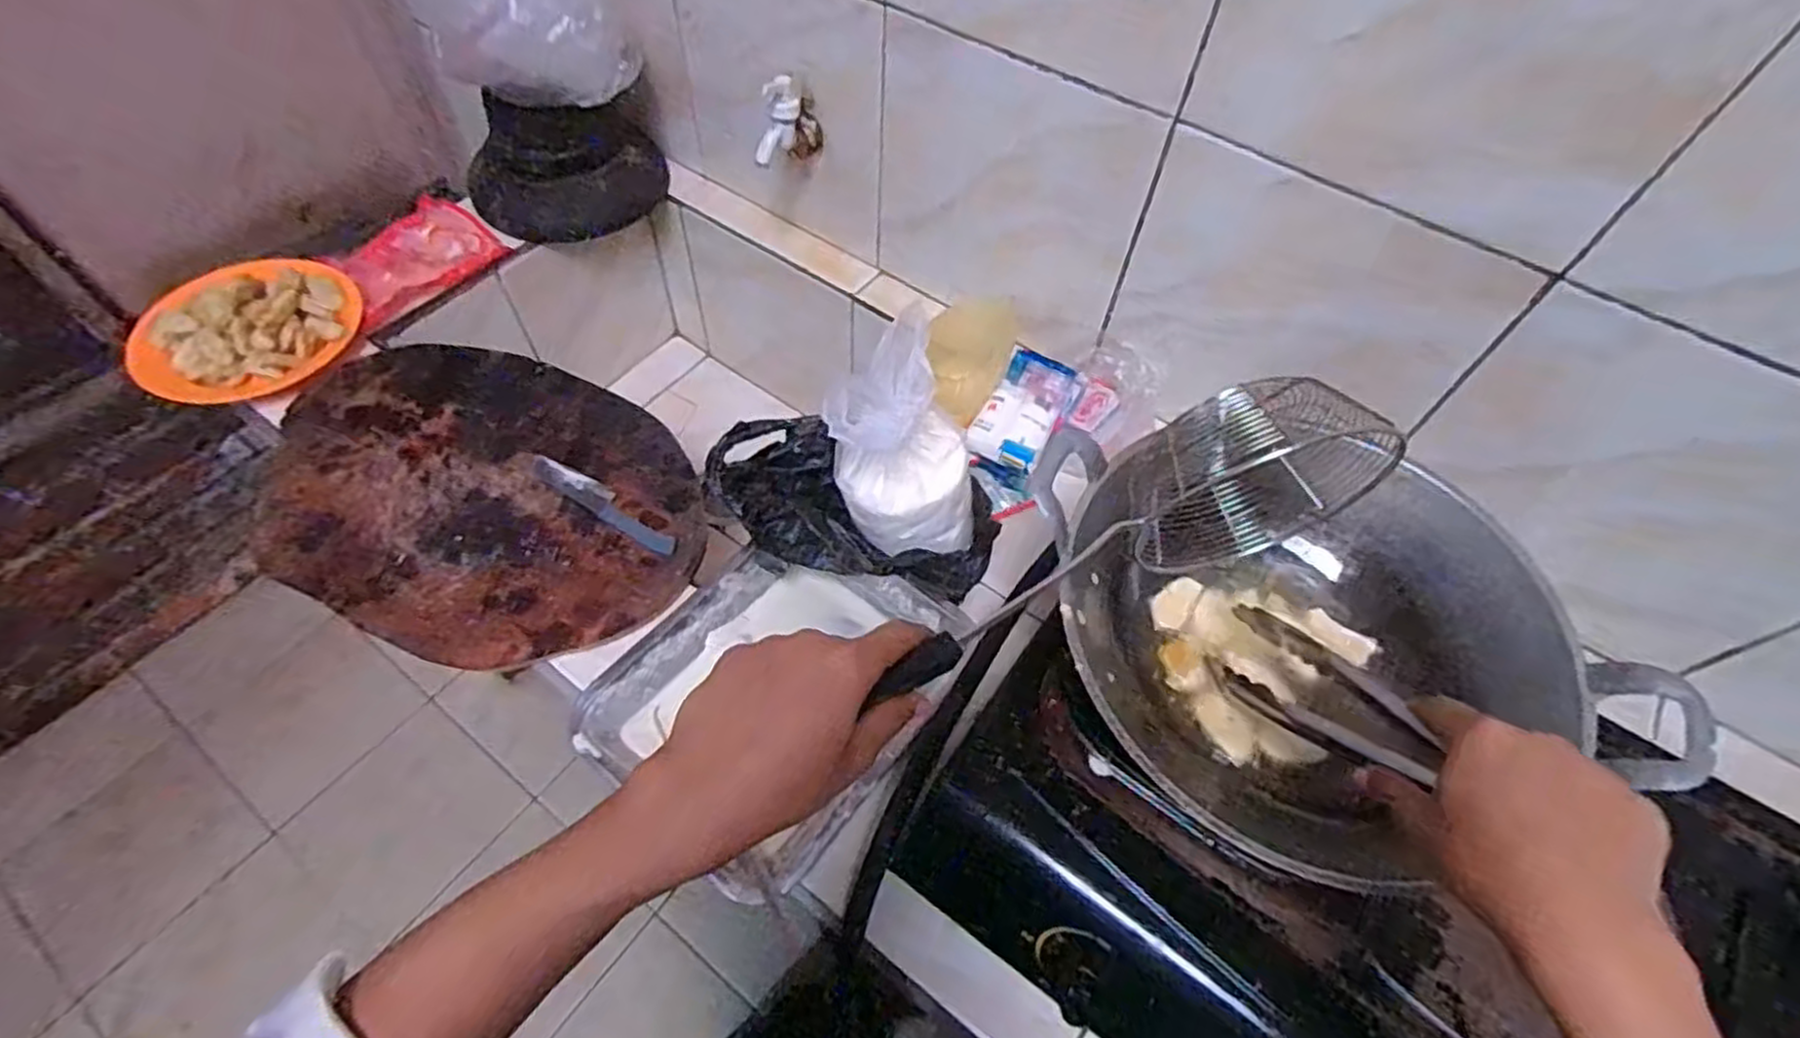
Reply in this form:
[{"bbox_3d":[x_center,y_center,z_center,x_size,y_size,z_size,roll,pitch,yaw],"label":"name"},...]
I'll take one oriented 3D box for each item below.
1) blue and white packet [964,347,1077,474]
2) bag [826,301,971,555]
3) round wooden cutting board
[{"bbox_3d":[0.129,-0.117,0.795,0.074,0.031,0.138,24,58,12],"label":"blue and white packet"},{"bbox_3d":[0.005,-0.059,0.601,0.116,0.184,0.085,-4,57,-6],"label":"bag"},{"bbox_3d":[-0.403,-0.031,0.725,0.445,0.021,0.300,24,58,12],"label":"round wooden cutting board"}]

